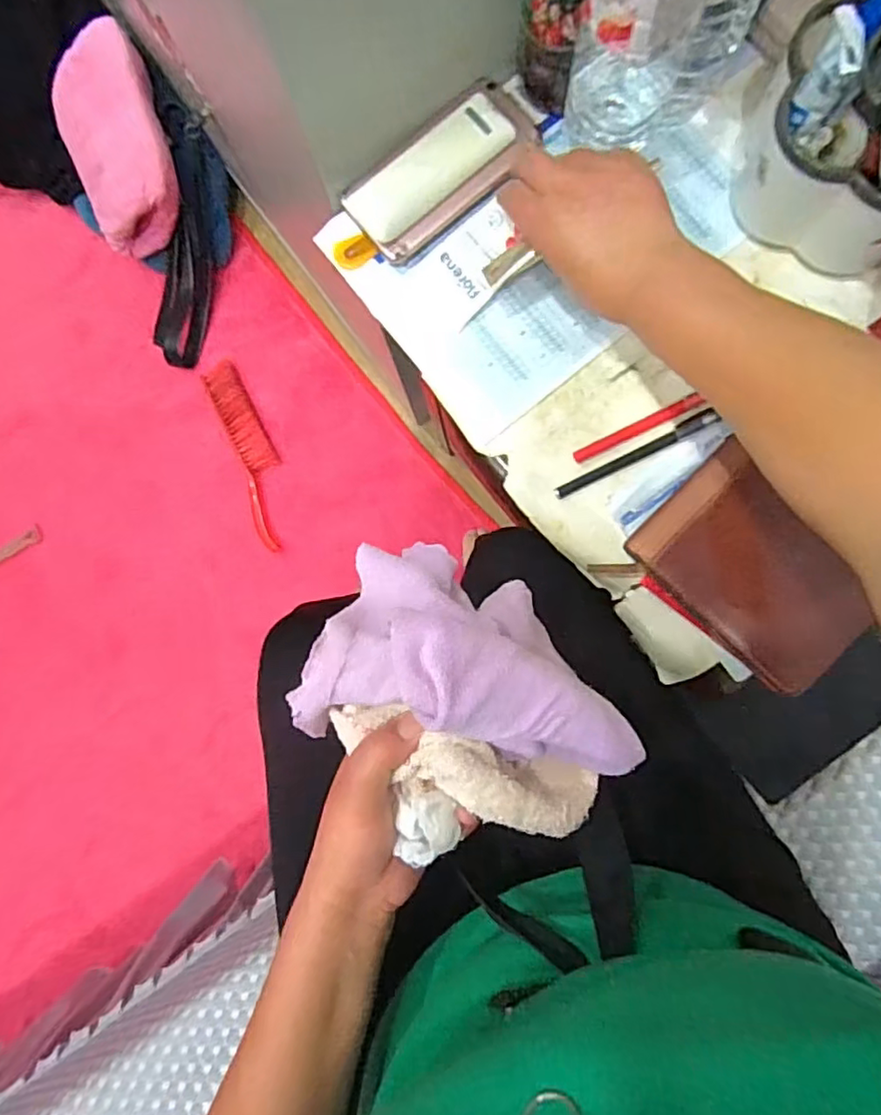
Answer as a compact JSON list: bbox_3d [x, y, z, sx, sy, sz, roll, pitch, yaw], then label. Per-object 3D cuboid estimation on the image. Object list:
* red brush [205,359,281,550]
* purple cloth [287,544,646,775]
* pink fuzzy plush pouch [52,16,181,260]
[{"bbox_3d":[-0.324,-0.180,1.065,0.069,0.028,0.336,-22,83,2],"label":"red brush"},{"bbox_3d":[0.015,0.054,0.333,0.180,0.111,0.109,5,90,10],"label":"purple cloth"},{"bbox_3d":[-0.524,-0.671,1.000,0.254,0.085,0.282,-19,97,40],"label":"pink fuzzy plush pouch"}]

